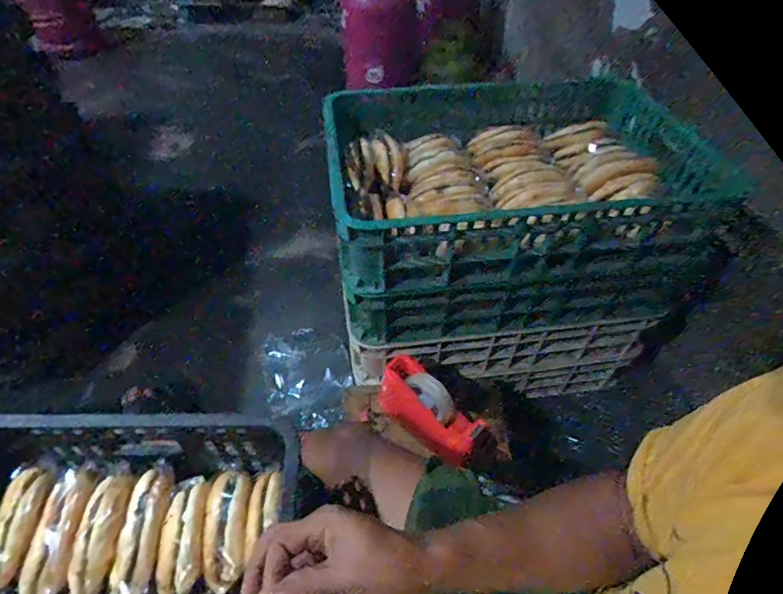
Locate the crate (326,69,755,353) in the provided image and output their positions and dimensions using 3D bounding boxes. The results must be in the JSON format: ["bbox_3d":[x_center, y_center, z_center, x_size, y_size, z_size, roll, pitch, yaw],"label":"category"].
[{"bbox_3d":[0.214,-0.165,0.868,0.619,0.274,0.385,-4,47,-5],"label":"crate"}]

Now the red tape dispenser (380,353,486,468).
[{"bbox_3d":[0.062,0.193,0.788,0.083,0.095,0.190,-33,56,-27],"label":"red tape dispenser"}]

